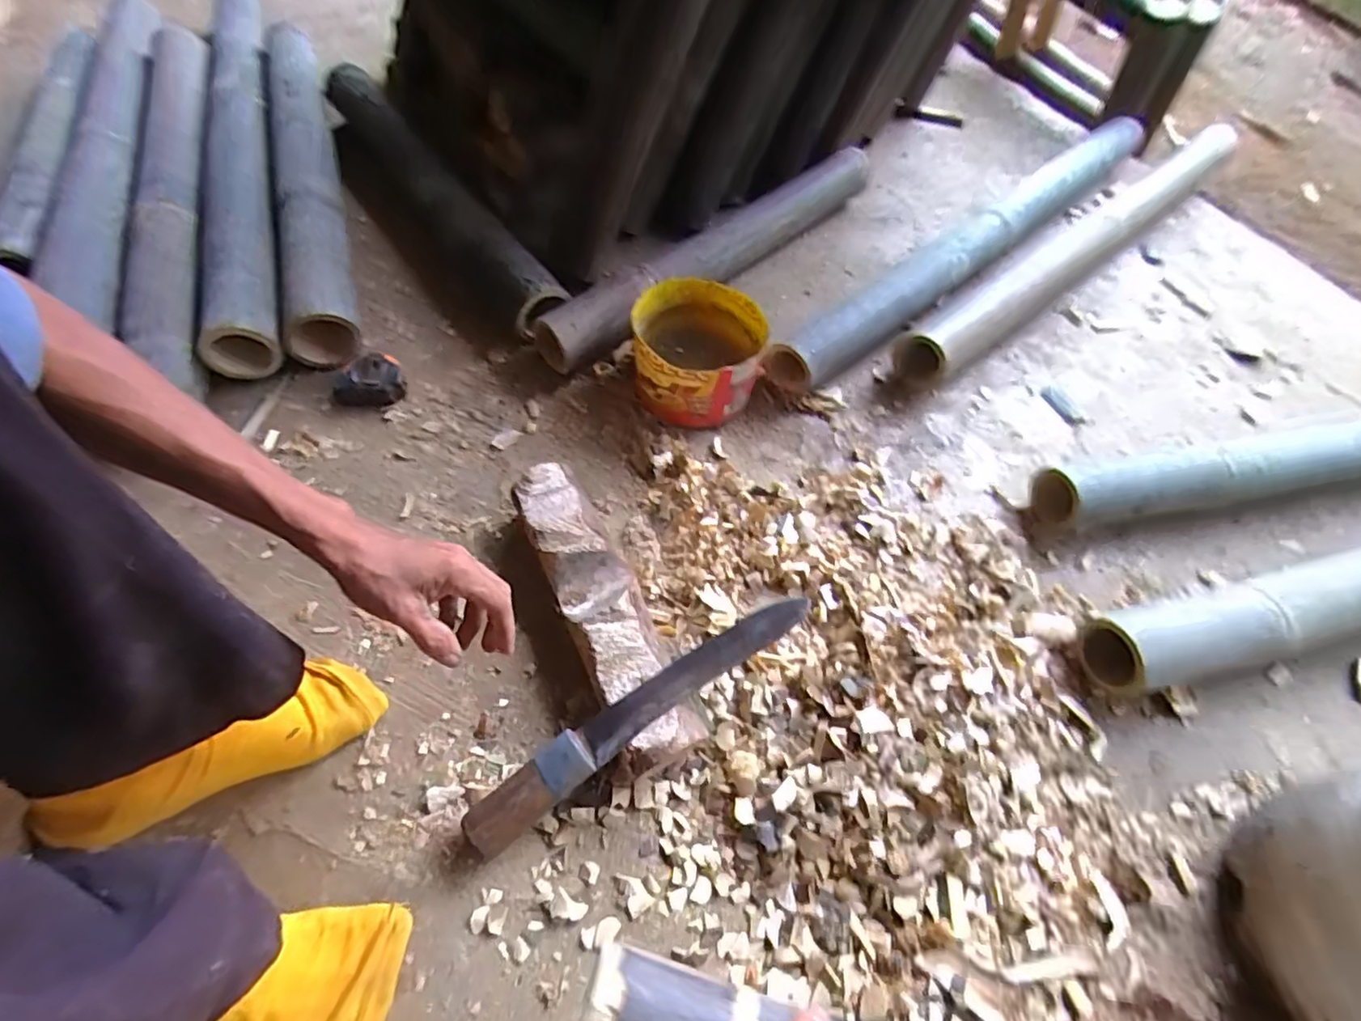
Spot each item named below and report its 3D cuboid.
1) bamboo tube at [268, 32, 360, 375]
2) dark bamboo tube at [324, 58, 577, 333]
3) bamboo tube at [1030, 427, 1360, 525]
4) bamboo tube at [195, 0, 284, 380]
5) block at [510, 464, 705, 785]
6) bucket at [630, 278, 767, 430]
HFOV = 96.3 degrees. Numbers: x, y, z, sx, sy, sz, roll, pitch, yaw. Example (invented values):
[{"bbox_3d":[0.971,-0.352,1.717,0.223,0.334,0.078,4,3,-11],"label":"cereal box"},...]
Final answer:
[{"bbox_3d":[-0.551,-0.492,0.905,0.092,0.078,0.713,-16,61,-12],"label":"bamboo tube"},{"bbox_3d":[-0.359,-0.467,0.913,0.086,0.097,0.627,-31,66,-22],"label":"dark bamboo tube"},{"bbox_3d":[0.665,-0.050,0.692,0.535,0.052,0.052,-8,60,-5],"label":"bamboo tube"},{"bbox_3d":[-0.703,-0.637,0.973,0.096,0.074,1.113,-16,61,-15],"label":"bamboo tube"},{"bbox_3d":[-0.075,0.092,0.586,0.092,0.065,0.310,-19,62,-14],"label":"block"},{"bbox_3d":[0.018,-0.195,0.759,0.155,0.103,0.155,1,59,-2],"label":"bucket"}]

